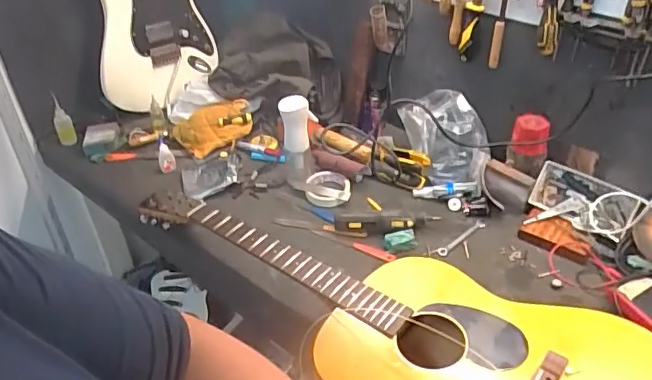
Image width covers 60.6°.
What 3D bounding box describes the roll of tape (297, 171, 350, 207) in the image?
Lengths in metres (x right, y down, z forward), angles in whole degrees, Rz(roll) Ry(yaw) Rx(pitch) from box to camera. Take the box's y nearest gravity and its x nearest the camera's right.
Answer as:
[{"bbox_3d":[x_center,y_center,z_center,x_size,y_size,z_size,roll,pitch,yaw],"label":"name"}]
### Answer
[{"bbox_3d":[0.003,-0.004,1.162,0.097,0.016,0.097,-2,39,2],"label":"roll of tape"}]

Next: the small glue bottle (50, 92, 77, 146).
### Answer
[{"bbox_3d":[-0.612,-0.160,1.293,0.040,0.121,0.034,-20,42,-20],"label":"small glue bottle"}]

